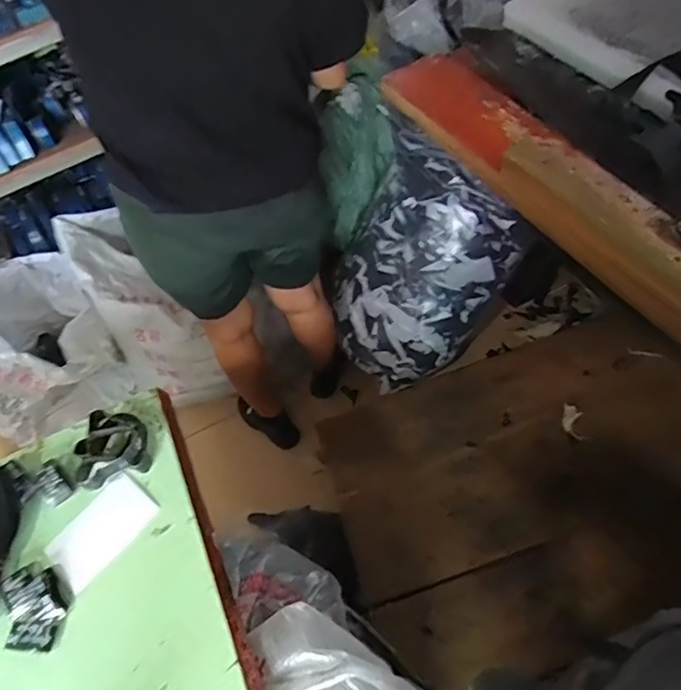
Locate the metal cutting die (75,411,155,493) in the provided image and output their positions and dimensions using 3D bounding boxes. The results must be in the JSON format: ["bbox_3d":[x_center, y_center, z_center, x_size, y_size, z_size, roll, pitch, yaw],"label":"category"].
[{"bbox_3d":[-0.373,0.162,0.886,0.115,0.056,0.117,-19,56,-8],"label":"metal cutting die"}]

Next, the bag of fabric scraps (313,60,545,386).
[{"bbox_3d":[0.178,-0.357,1.641,0.507,0.634,0.704,-16,56,-6],"label":"bag of fabric scraps"}]

